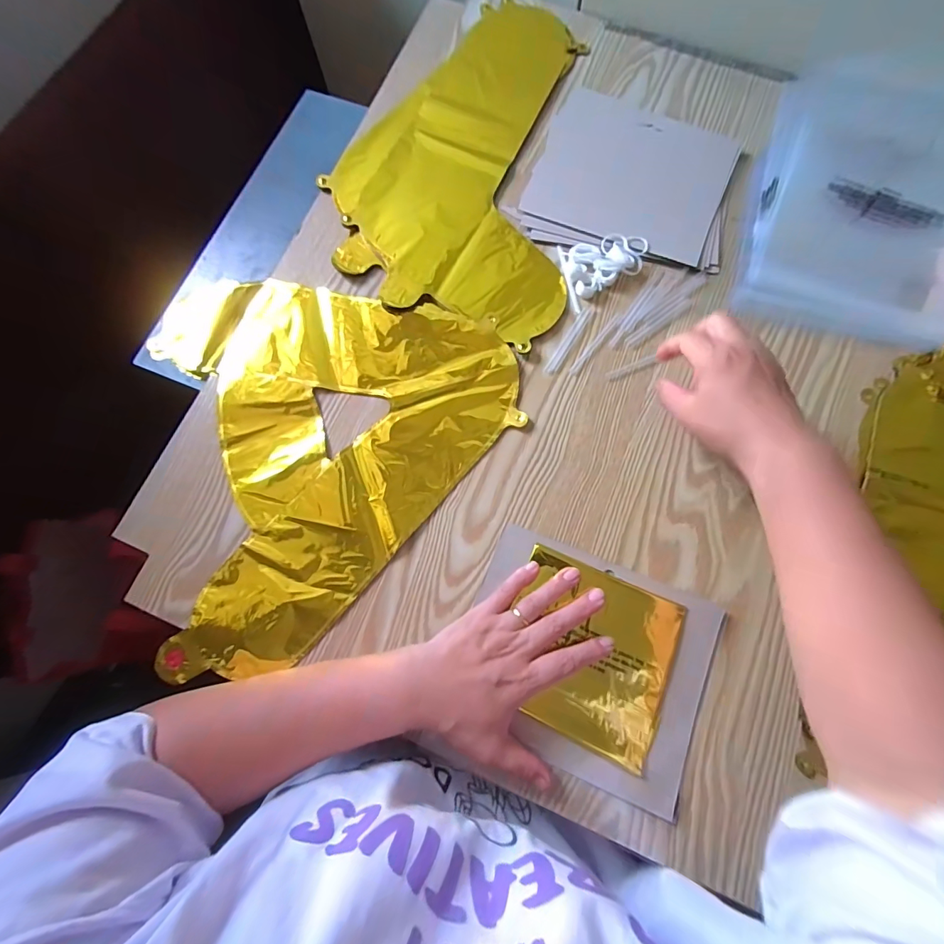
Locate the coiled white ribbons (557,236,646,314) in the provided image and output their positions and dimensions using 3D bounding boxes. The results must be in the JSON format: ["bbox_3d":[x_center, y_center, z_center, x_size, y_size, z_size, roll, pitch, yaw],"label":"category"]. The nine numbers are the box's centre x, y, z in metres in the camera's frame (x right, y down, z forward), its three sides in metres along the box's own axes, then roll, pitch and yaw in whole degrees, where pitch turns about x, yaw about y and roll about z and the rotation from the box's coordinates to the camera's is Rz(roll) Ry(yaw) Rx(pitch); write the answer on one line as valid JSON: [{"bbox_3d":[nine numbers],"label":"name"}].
[{"bbox_3d":[0.136,-0.206,0.437,0.085,0.012,0.071,-12,77,-2],"label":"coiled white ribbons"}]

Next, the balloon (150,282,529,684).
[{"bbox_3d":[-0.123,-0.041,0.404,0.330,0.009,0.369,-14,77,-2],"label":"balloon"}]

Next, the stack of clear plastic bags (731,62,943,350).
[{"bbox_3d":[0.414,-0.278,0.447,0.228,0.014,0.316,21,78,6],"label":"stack of clear plastic bags"}]

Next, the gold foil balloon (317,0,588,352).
[{"bbox_3d":[-0.006,-0.348,0.474,0.253,0.009,0.410,12,77,4],"label":"gold foil balloon"}]

